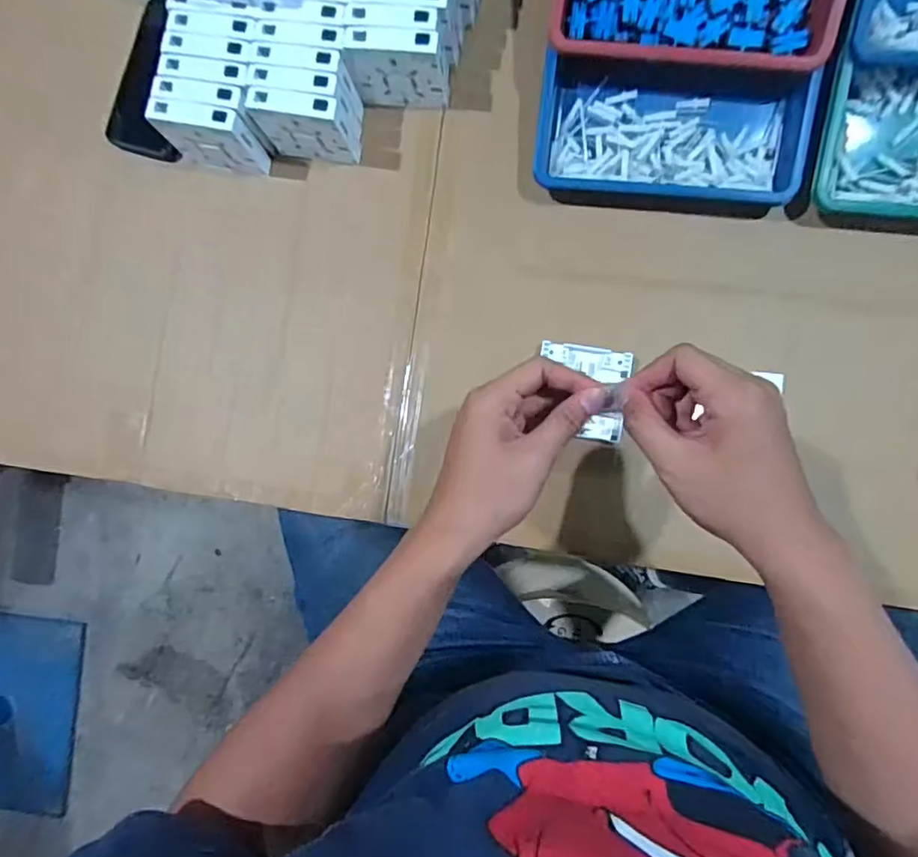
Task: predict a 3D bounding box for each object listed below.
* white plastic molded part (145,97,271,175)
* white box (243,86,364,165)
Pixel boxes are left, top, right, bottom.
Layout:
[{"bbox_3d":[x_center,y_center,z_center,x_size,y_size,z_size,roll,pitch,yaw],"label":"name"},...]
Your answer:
[{"bbox_3d":[-0.242,-0.283,0.576,0.088,0.087,0.026,11,88,7],"label":"white plastic molded part"},{"bbox_3d":[-0.147,-0.288,0.565,0.085,0.080,0.026,10,88,7],"label":"white box"}]

